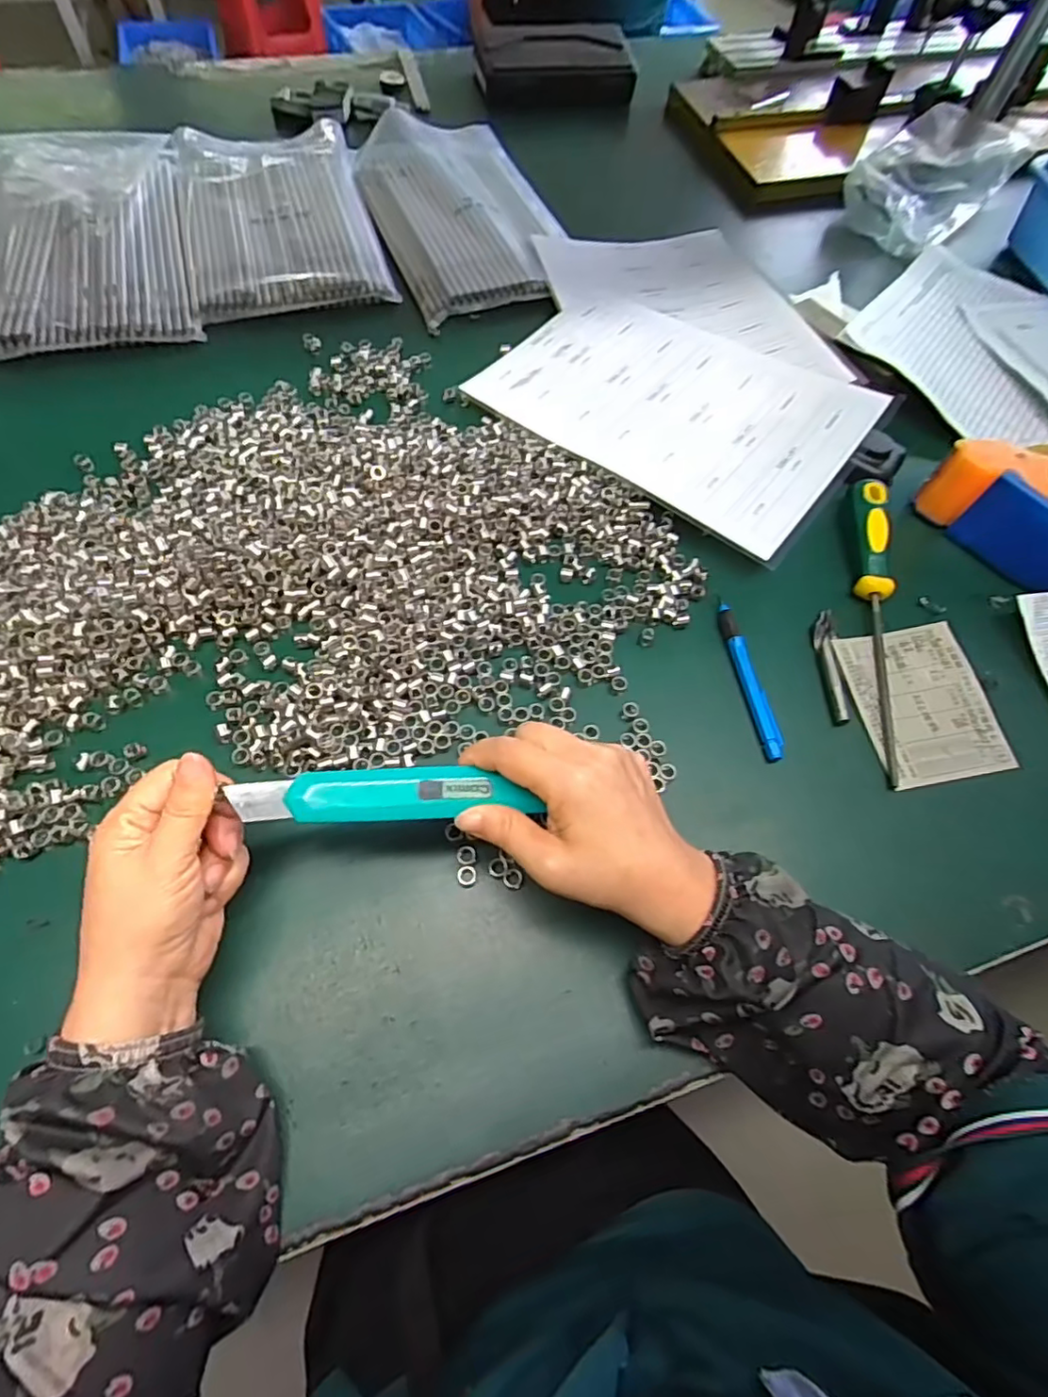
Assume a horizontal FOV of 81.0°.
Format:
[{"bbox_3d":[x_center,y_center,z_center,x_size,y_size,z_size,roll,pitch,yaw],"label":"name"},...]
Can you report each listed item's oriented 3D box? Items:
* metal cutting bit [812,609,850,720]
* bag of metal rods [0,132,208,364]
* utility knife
[{"bbox_3d":[0.208,-0.023,0.416,0.013,0.010,0.086,6,64,0],"label":"metal cutting bit"},{"bbox_3d":[-0.429,-0.446,0.576,0.201,0.026,0.325,-14,65,-9],"label":"bag of metal rods"},{"bbox_3d":[-0.066,0.046,0.300,0.141,0.007,0.026,-1,64,-8],"label":"utility knife"}]

